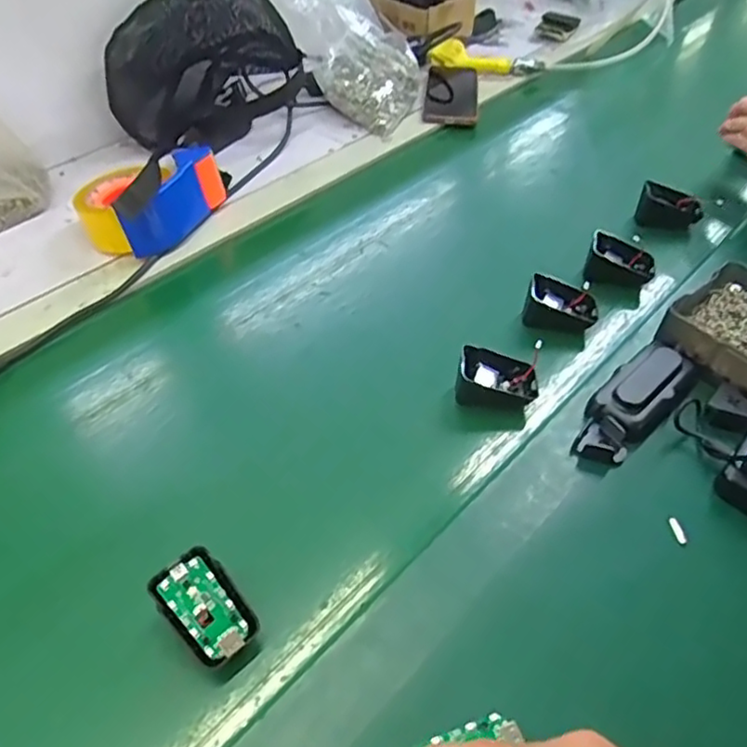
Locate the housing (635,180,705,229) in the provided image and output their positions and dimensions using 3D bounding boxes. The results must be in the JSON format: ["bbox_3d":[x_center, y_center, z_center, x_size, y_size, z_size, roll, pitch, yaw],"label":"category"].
[{"bbox_3d":[0.340,-0.192,0.733,0.067,0.051,0.035,10,46,8],"label":"housing"}]

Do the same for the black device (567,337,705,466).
[{"bbox_3d":[0.221,0.020,0.534,0.149,0.028,0.051,-35,56,-30],"label":"black device"}]

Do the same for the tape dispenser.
[{"bbox_3d":[-0.247,-0.199,0.707,0.115,0.066,0.161,19,48,16],"label":"tape dispenser"}]

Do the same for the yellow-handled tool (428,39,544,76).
[{"bbox_3d":[0.178,-0.500,1.001,0.176,0.050,0.032,-1,46,-2],"label":"yellow-handled tool"}]

